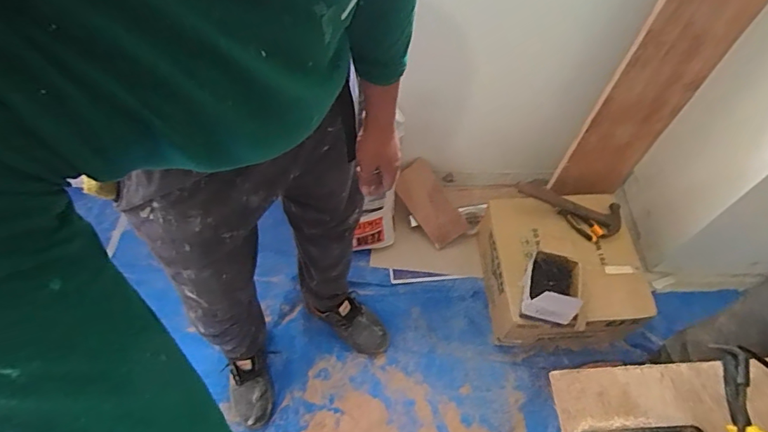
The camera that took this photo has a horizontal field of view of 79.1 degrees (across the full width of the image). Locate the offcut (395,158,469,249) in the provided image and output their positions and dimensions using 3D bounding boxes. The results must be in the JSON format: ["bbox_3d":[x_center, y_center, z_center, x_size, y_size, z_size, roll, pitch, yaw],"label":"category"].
[{"bbox_3d":[0.144,-0.037,1.491,0.129,0.027,0.269,-33,85,17],"label":"offcut"}]

